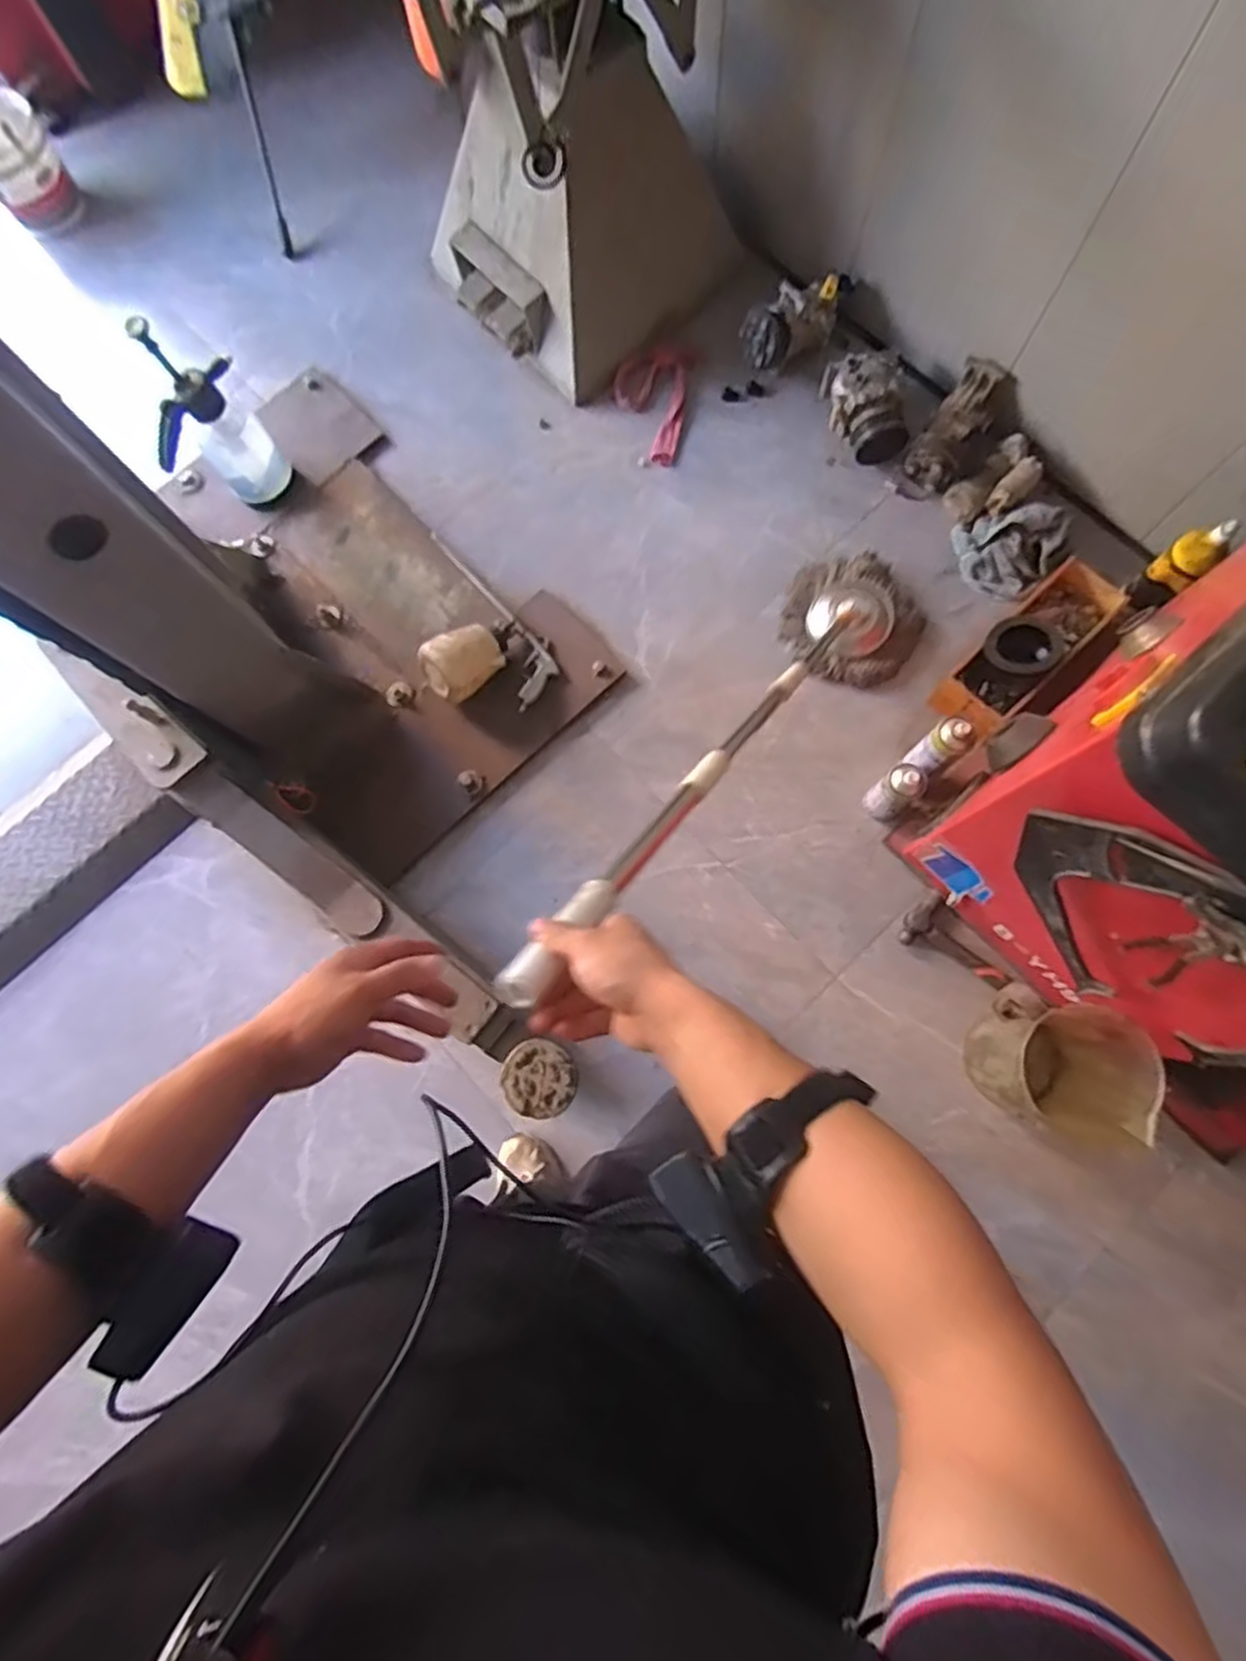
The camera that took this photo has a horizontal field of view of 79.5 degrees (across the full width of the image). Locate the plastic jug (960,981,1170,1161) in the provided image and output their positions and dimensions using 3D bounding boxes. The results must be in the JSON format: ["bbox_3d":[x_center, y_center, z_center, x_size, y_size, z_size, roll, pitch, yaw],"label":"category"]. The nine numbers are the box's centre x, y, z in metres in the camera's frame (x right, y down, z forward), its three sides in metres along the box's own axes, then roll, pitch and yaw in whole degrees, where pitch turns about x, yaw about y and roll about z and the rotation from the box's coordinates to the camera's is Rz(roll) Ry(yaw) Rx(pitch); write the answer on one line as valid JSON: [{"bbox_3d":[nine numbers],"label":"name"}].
[{"bbox_3d":[0.645,0.358,1.163,0.220,0.229,0.184,22,80,7],"label":"plastic jug"}]

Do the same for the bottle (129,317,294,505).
[{"bbox_3d":[-0.773,-0.758,1.350,0.187,0.389,0.134,-24,80,-4],"label":"bottle"}]

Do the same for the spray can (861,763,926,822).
[{"bbox_3d":[0.473,-0.067,1.305,0.061,0.168,0.067,0,79,1],"label":"spray can"}]

